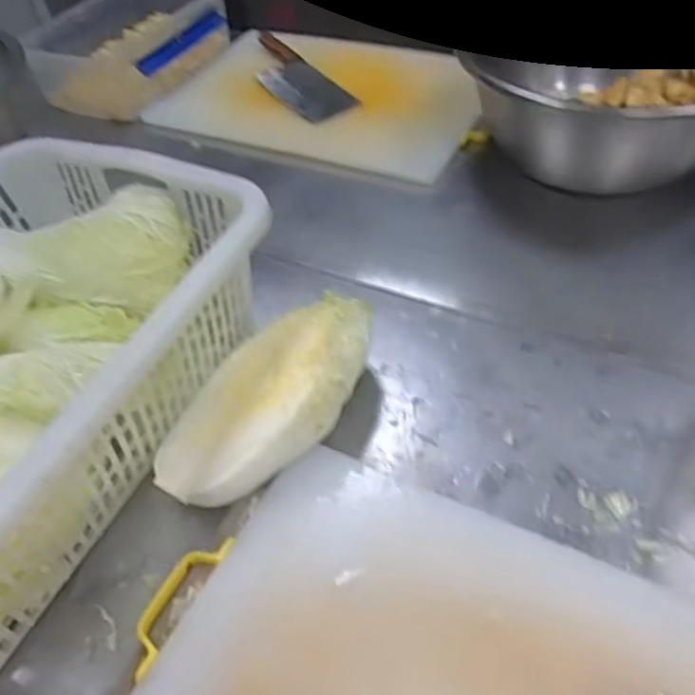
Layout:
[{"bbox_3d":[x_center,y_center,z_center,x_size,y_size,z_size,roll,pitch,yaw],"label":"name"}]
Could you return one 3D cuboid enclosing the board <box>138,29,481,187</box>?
[{"bbox_3d":[-0.050,-0.424,1.059,0.526,0.031,0.331,15,52,18],"label":"board"}]

